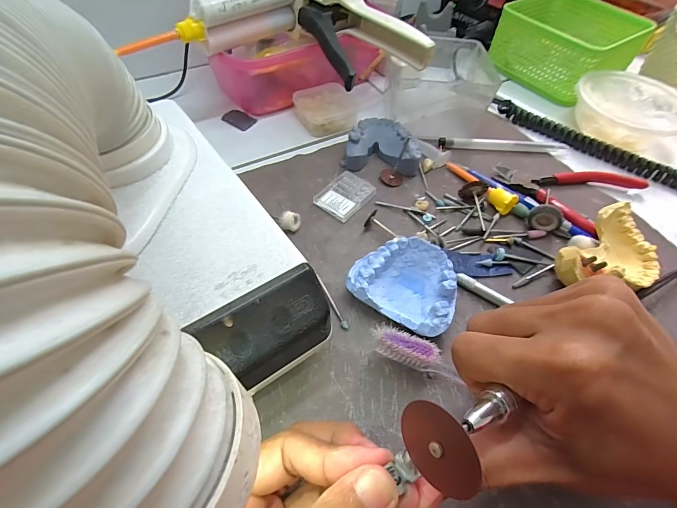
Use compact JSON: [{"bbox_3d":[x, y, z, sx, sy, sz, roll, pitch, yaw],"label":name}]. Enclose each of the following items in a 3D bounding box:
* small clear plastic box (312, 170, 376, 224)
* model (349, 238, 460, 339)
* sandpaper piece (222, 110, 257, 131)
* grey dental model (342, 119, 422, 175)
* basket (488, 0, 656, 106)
[{"bbox_3d":[0.005,-0.050,0.310,0.037,0.007,0.045,35,59,20],"label":"small clear plastic box"},{"bbox_3d":[0.046,0.020,0.247,0.067,0.029,0.055,29,57,17],"label":"model"},{"bbox_3d":[-0.101,-0.137,0.374,0.032,0.004,0.024,27,57,15],"label":"sandpaper piece"},{"bbox_3d":[0.040,-0.099,0.338,0.065,0.024,0.054,6,54,1],"label":"grey dental model"},{"bbox_3d":[0.277,-0.256,0.446,0.139,0.059,0.130,-29,60,-22],"label":"basket"}]

